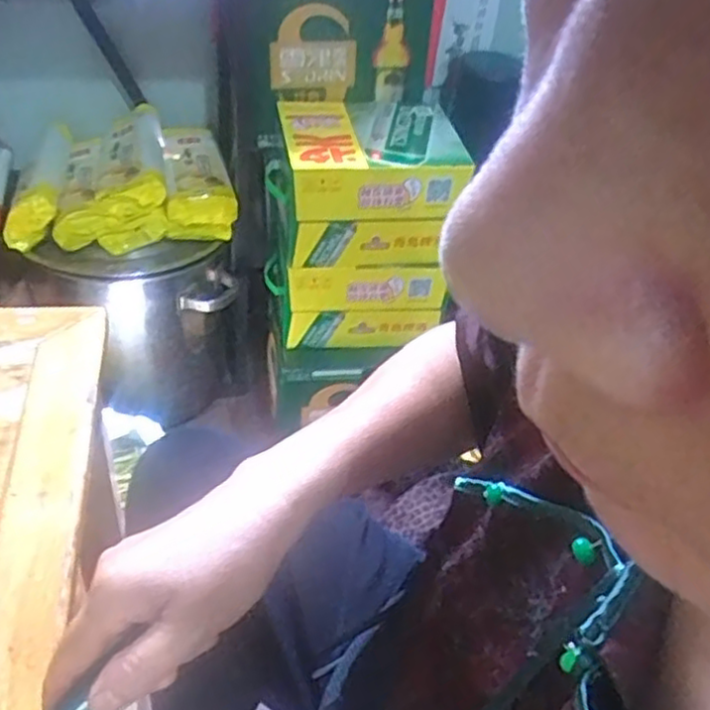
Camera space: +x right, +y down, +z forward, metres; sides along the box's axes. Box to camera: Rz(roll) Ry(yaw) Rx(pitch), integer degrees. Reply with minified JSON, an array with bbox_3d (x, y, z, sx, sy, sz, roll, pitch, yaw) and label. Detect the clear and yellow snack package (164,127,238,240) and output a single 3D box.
[{"bbox_3d":[-0.281,-0.315,1.280,0.116,0.086,0.268,-5,42,-12],"label":"clear and yellow snack package"}]

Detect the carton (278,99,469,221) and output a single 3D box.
[{"bbox_3d":[0.022,-0.314,1.122,0.262,0.088,0.244,-3,42,-10],"label":"carton"}]

